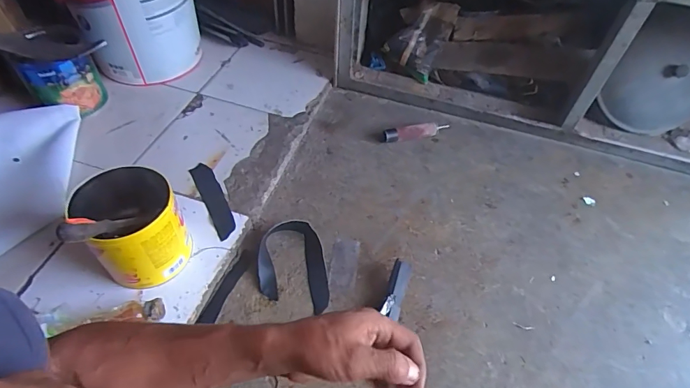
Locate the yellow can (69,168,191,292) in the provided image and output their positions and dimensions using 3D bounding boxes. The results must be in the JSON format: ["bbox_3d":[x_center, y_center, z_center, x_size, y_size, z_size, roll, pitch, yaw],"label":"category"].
[{"bbox_3d":[-0.352,0.060,0.699,0.149,0.162,0.151,-18,54,-17],"label":"yellow can"}]

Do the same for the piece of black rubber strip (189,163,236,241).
[{"bbox_3d":[-0.270,0.011,0.846,0.044,0.009,0.204,-24,57,-19],"label":"piece of black rubber strip"}]

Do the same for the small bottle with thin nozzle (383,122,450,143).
[{"bbox_3d":[0.176,-0.150,1.000,0.163,0.026,0.034,-6,52,-9],"label":"small bottle with thin nozzle"}]

